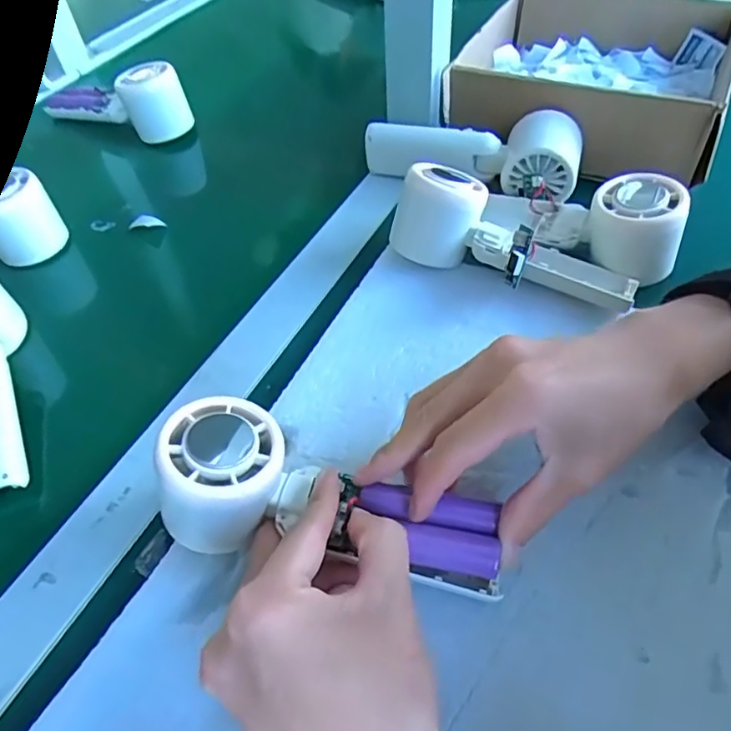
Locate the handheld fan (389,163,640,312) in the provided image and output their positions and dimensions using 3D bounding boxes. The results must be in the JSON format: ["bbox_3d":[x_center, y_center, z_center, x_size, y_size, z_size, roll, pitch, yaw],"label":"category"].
[{"bbox_3d":[0.096,-0.081,0.375,0.159,0.054,0.064,23,56,19],"label":"handheld fan"}]

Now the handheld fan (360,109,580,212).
[{"bbox_3d":[0.086,-0.174,0.457,0.165,0.048,0.067,22,56,19],"label":"handheld fan"}]

